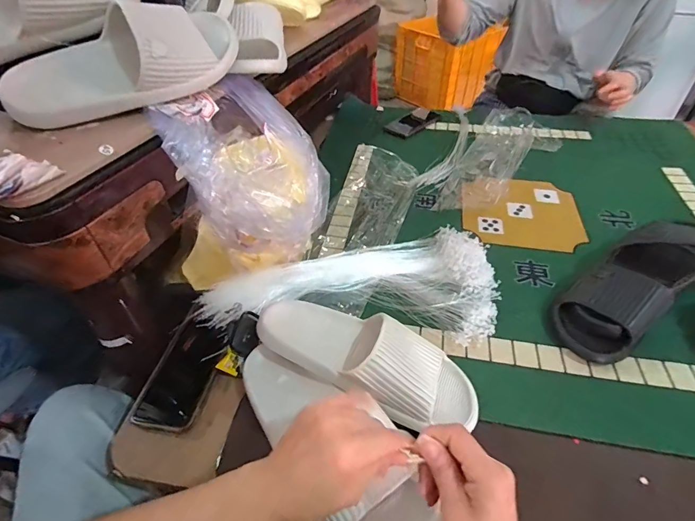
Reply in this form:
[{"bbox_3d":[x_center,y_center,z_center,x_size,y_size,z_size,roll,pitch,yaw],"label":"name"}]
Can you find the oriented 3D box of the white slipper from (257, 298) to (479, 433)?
[{"bbox_3d":[0.019,0.111,0.454,0.266,0.072,0.107,18,47,18],"label":"white slipper"}]

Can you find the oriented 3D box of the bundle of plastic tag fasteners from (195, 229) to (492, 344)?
[{"bbox_3d":[0.011,0.019,0.588,0.406,0.033,0.211,2,44,3],"label":"bundle of plastic tag fasteners"}]

